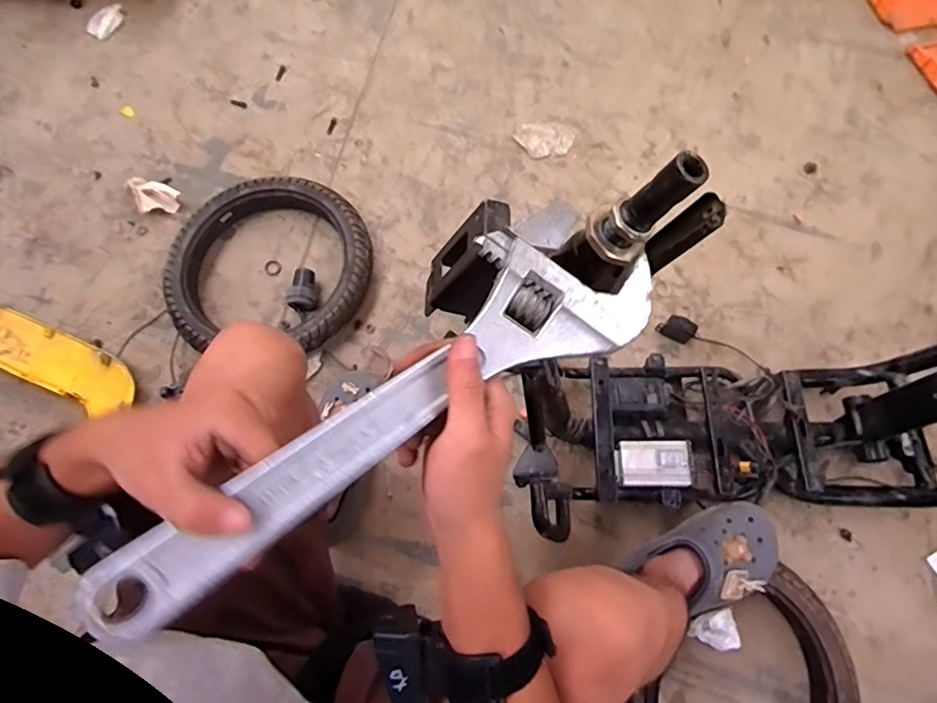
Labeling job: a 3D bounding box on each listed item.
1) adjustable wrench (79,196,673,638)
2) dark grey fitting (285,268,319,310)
[{"bbox_3d":[-0.040,0.029,0.303,0.348,0.019,0.091,-36,76,-15],"label":"adjustable wrench"},{"bbox_3d":[-0.293,-0.110,0.963,0.048,0.046,0.068,9,73,5],"label":"dark grey fitting"}]

